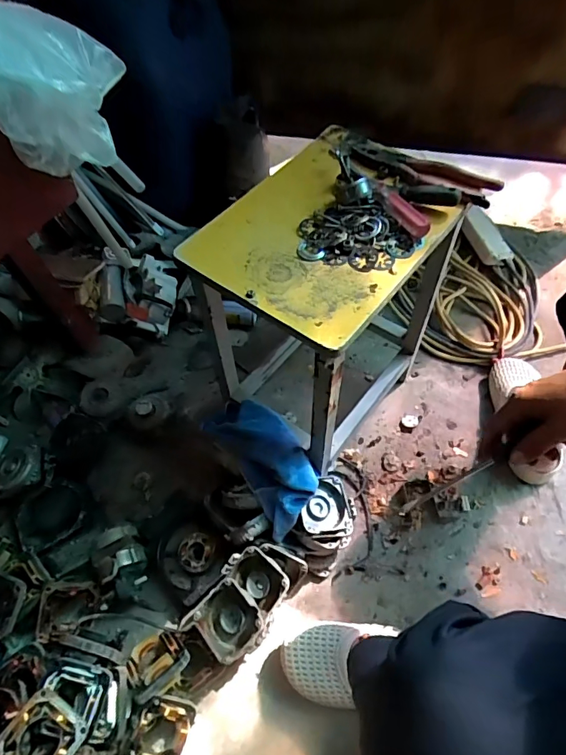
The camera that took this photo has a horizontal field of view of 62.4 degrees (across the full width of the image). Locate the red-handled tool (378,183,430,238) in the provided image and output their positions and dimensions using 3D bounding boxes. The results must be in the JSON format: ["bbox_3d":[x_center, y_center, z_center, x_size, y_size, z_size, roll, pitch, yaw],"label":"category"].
[{"bbox_3d":[0.139,-0.199,0.548,0.022,0.018,0.087,-26,58,-13],"label":"red-handled tool"}]

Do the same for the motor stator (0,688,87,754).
[{"bbox_3d":[-0.288,0.432,0.558,0.082,0.039,0.078,26,61,21],"label":"motor stator"}]

